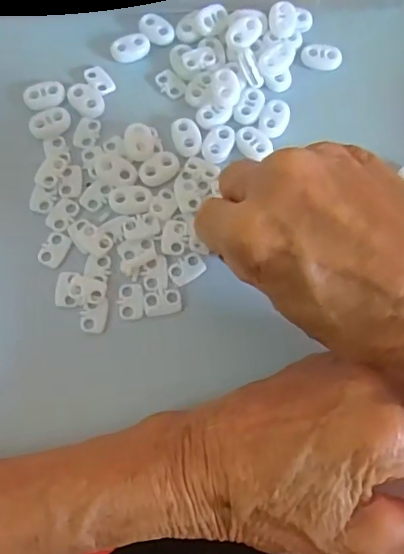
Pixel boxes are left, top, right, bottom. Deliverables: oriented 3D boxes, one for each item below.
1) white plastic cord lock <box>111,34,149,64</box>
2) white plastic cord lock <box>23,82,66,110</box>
[{"bbox_3d":[-0.040,-0.128,0.312,0.022,0.005,0.014,-23,75,-7],"label":"white plastic cord lock"},{"bbox_3d":[-0.085,-0.098,0.301,0.021,0.004,0.015,-14,74,-4],"label":"white plastic cord lock"}]

